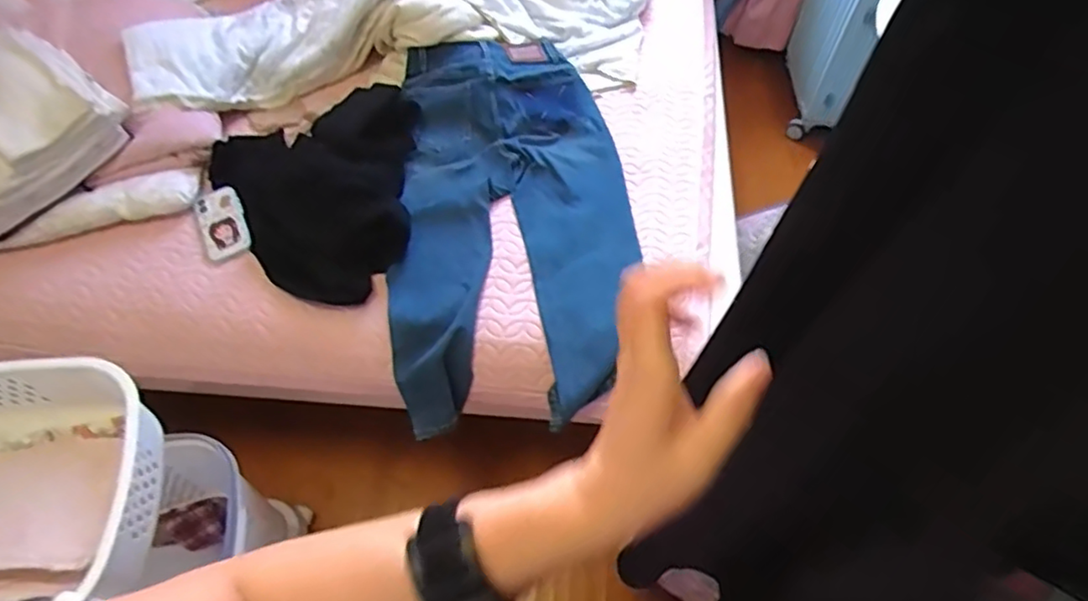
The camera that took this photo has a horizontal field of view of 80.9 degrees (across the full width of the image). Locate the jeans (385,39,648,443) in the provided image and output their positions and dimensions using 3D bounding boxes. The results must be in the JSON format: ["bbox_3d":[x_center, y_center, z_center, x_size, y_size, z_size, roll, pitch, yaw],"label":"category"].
[{"bbox_3d":[-0.060,-0.149,1.157,0.398,0.171,0.728,-1,59,-2],"label":"jeans"}]

